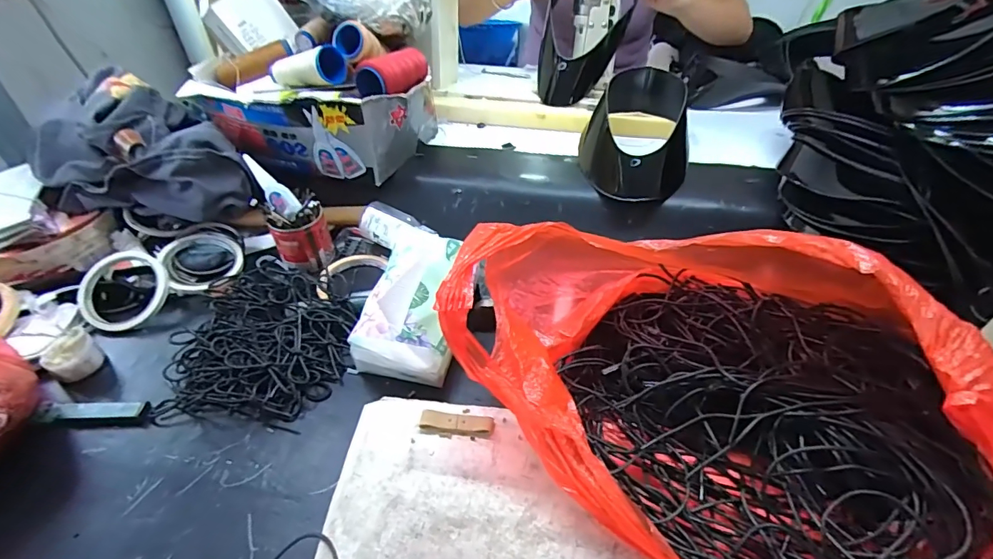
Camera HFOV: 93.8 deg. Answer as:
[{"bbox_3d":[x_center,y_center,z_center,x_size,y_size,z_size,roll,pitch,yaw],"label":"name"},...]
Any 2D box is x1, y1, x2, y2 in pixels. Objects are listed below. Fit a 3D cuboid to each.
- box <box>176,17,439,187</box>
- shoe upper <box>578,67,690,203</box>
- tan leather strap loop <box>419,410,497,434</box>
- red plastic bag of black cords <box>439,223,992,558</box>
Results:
[{"bbox_3d":[-0.235,-0.231,0.630,0.264,0.148,0.199,12,43,14],"label":"box"},{"bbox_3d":[0.194,-0.204,0.639,0.145,0.089,0.202,9,42,11],"label":"shoe upper"},{"bbox_3d":[-0.033,0.121,0.395,0.062,0.006,0.017,3,45,4],"label":"tan leather strap loop"},{"bbox_3d":[0.184,0.043,0.363,0.380,0.140,0.317,28,49,29],"label":"red plastic bag of black cords"}]

